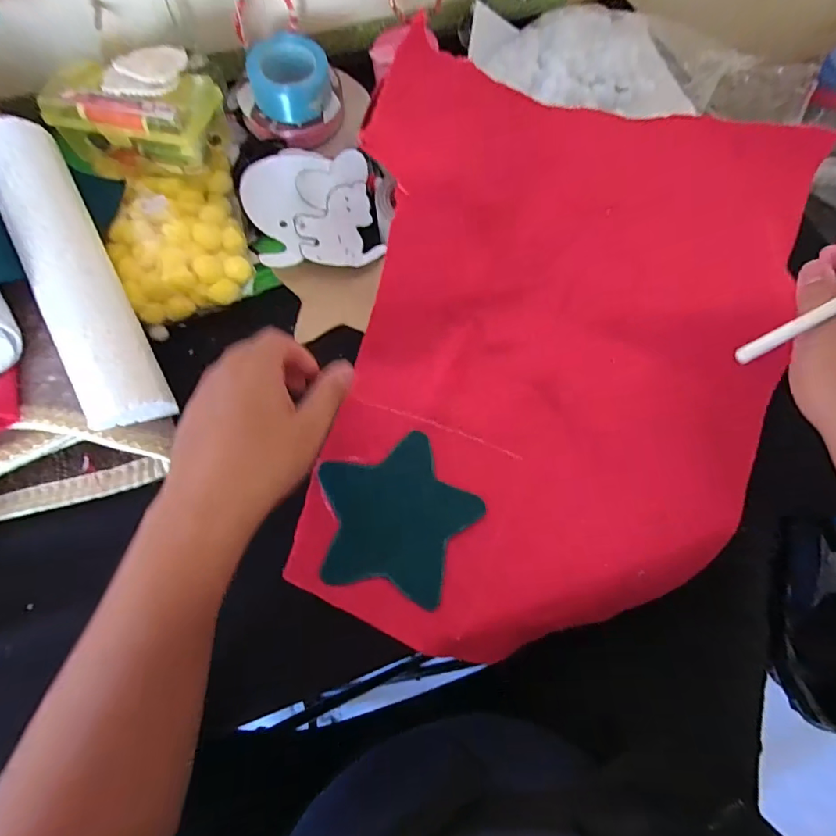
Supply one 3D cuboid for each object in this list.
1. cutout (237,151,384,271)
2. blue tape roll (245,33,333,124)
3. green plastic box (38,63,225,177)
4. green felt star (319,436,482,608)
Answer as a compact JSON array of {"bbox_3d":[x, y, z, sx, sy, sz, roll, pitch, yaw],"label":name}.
[{"bbox_3d":[-0.092,-0.181,0.401,0.104,0.009,0.112,-12,82,-10],"label":"cutout"},{"bbox_3d":[-0.115,-0.304,0.415,0.070,0.037,0.059,-6,72,-2],"label":"blue tape roll"},{"bbox_3d":[-0.229,-0.247,0.377,0.128,0.050,0.067,13,72,4],"label":"green plastic box"},{"bbox_3d":[-0.016,0.066,0.331,0.111,0.004,0.111,12,72,6],"label":"green felt star"}]

